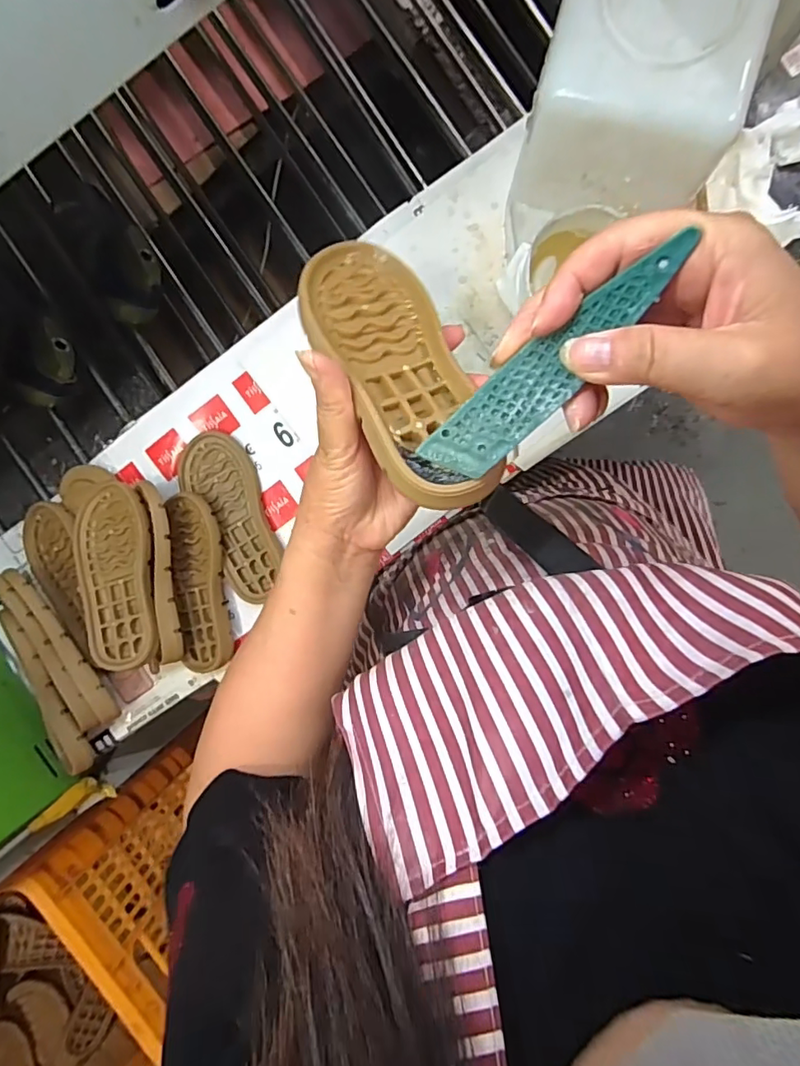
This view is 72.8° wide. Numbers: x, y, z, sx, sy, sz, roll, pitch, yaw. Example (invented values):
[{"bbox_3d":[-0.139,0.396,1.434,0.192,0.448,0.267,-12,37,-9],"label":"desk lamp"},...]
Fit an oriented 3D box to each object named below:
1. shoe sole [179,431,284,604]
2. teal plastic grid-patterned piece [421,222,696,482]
[{"bbox_3d":[-0.165,-0.017,0.537,0.069,0.014,0.165,-20,92,4],"label":"shoe sole"},{"bbox_3d":[0.057,-0.062,0.213,0.028,0.004,0.116,49,120,0],"label":"teal plastic grid-patterned piece"}]

